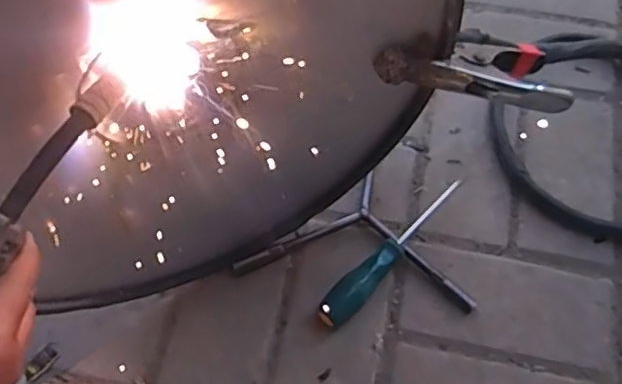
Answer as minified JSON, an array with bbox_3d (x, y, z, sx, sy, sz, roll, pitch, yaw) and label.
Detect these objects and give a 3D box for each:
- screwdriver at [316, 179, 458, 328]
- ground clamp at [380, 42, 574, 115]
[{"bbox_3d":[0.078,0.056,0.579,0.185,0.027,0.028,-42,71,-17],"label":"screwdriver"},{"bbox_3d":[0.130,-0.092,0.489,0.169,0.029,0.066,-1,63,-24],"label":"ground clamp"}]

